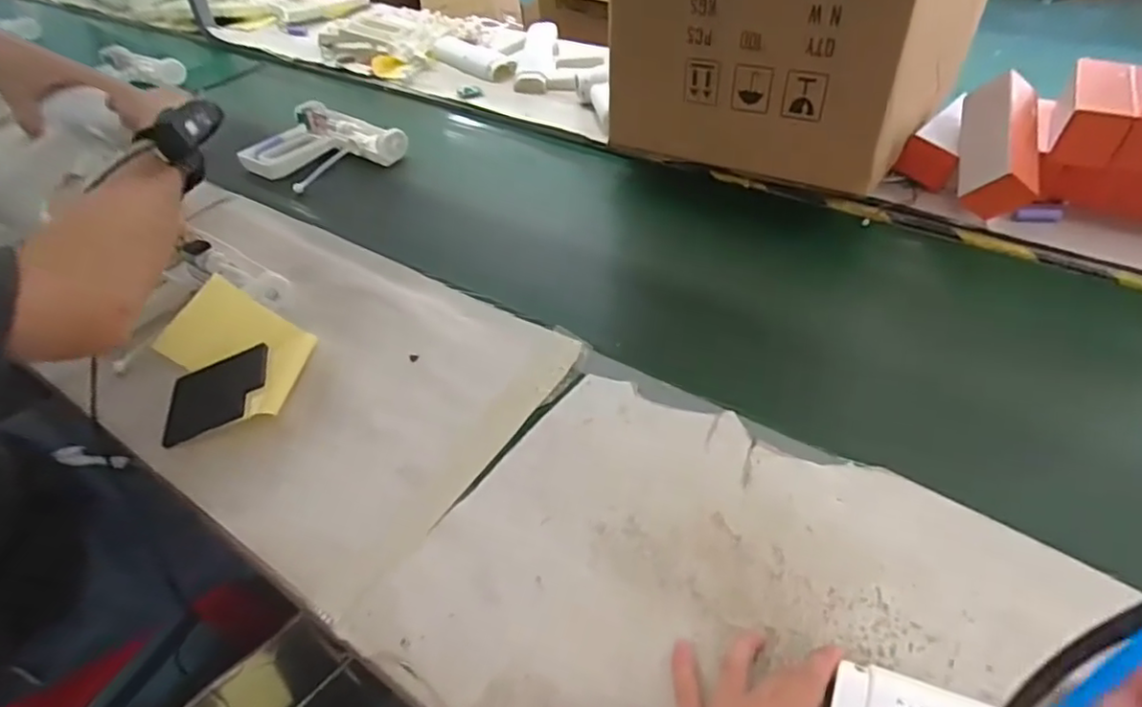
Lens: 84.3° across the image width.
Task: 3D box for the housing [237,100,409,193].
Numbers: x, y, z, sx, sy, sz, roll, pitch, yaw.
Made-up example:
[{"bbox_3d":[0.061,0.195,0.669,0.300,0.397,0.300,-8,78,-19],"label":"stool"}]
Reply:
[{"bbox_3d":[-0.420,-0.337,1.052,0.257,0.053,0.206,30,55,31],"label":"housing"}]

